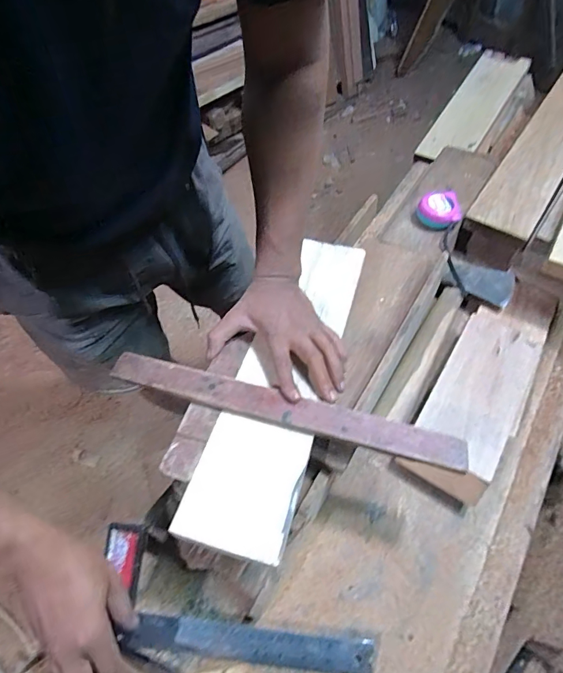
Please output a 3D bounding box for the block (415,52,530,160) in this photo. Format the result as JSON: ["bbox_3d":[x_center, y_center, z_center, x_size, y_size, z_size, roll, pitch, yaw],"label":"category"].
[{"bbox_3d":[0.419,-0.504,0.927,0.107,0.024,0.351,25,69,24],"label":"block"}]

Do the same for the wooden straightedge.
[{"bbox_3d":[-0.005,0.076,0.460,0.388,0.013,0.040,13,64,11],"label":"wooden straightedge"}]

